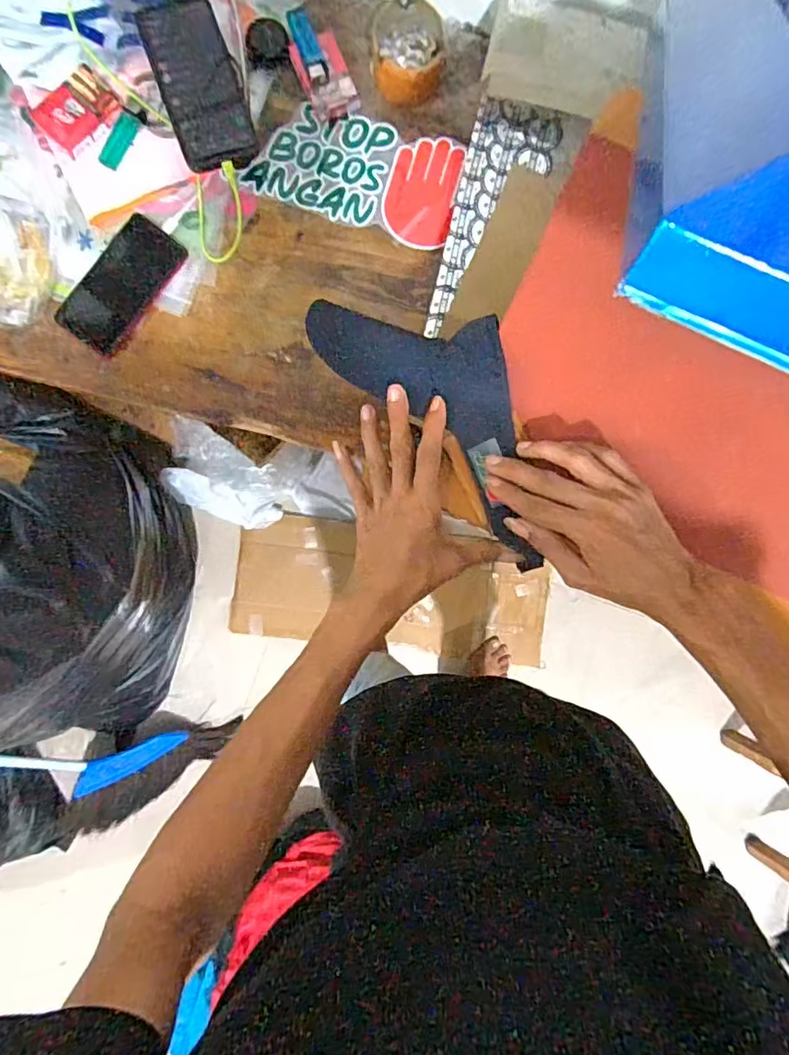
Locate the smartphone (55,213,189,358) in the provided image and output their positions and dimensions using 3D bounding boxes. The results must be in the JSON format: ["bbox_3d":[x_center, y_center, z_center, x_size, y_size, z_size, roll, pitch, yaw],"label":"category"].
[{"bbox_3d":[-0.309,-0.274,0.611,0.081,0.010,0.152,37,88,-2],"label":"smartphone"}]

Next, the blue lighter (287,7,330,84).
[{"bbox_3d":[-0.098,-0.547,0.614,0.021,0.015,0.090,-21,90,-3],"label":"blue lighter"}]

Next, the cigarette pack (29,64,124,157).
[{"bbox_3d":[-0.350,-0.460,0.598,0.061,0.020,0.083,44,87,-2],"label":"cigarette pack"}]

